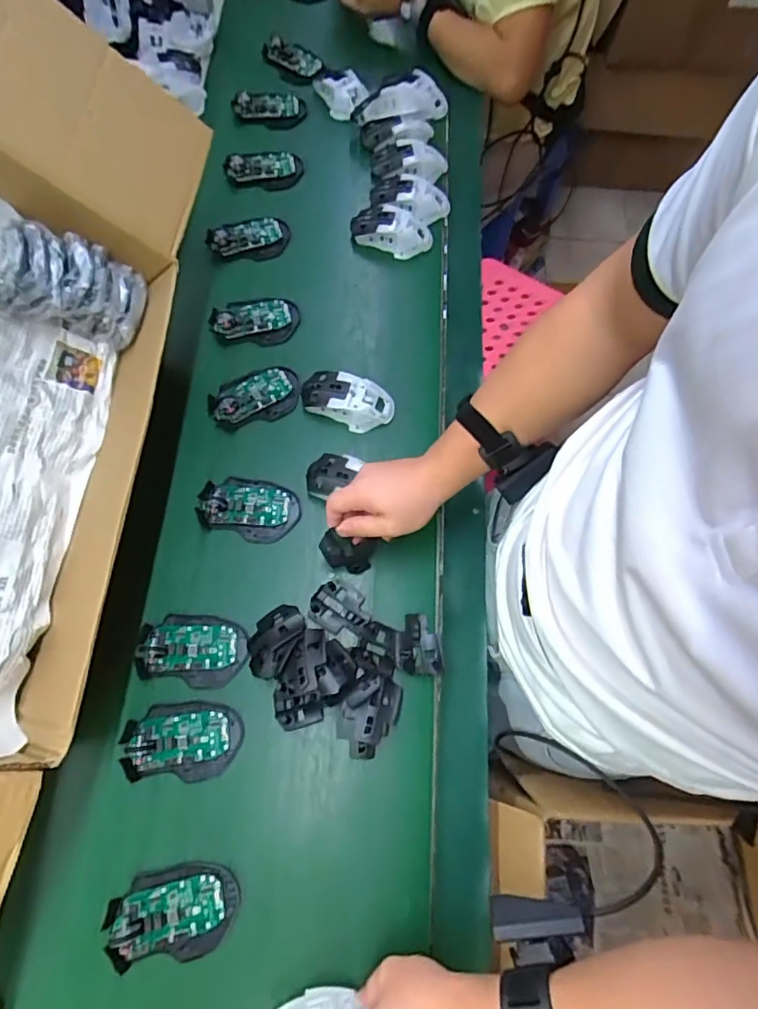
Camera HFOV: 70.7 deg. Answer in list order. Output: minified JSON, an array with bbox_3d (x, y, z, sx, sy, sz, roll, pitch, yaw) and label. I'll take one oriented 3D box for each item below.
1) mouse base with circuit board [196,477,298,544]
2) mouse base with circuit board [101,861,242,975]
[{"bbox_3d":[-0.153,0.001,0.627,0.115,0.020,0.077,10,72,2],"label":"mouse base with circuit board"},{"bbox_3d":[-0.189,0.375,0.492,0.113,0.029,0.069,-6,72,-3],"label":"mouse base with circuit board"}]

